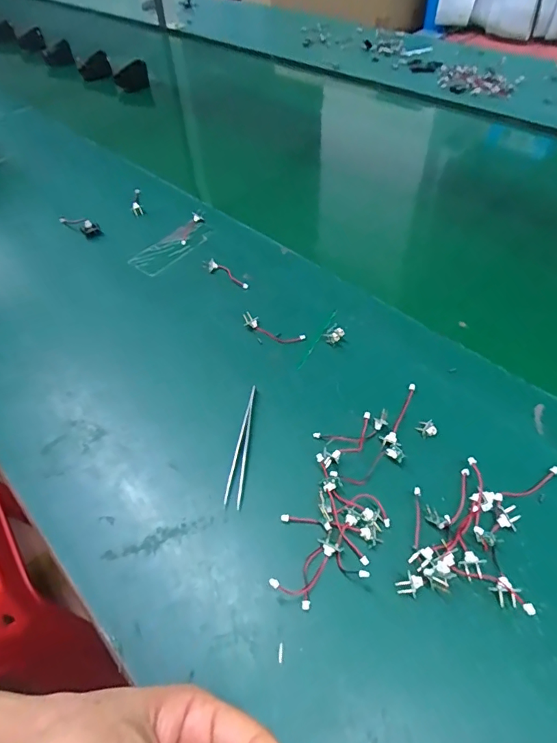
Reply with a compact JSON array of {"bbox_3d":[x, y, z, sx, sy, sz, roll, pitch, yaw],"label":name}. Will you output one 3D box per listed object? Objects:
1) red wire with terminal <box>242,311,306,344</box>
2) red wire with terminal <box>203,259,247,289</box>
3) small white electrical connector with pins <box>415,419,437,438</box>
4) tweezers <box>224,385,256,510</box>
[{"bbox_3d":[-0.005,-0.040,0.413,0.060,0.012,0.016,23,52,21],"label":"red wire with terminal"},{"bbox_3d":[-0.055,-0.103,0.472,0.064,0.012,0.012,32,55,27],"label":"red wire with terminal"},{"bbox_3d":[0.113,0.043,0.344,0.016,0.004,0.013,-19,50,-16],"label":"small white electrical connector with pins"},{"bbox_3d":[-0.029,0.053,0.342,0.011,0.010,0.098,3,47,4],"label":"tweezers"}]

